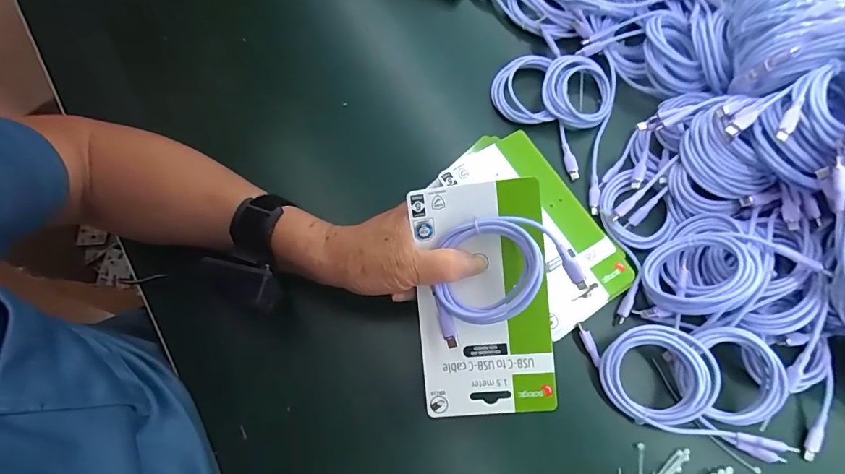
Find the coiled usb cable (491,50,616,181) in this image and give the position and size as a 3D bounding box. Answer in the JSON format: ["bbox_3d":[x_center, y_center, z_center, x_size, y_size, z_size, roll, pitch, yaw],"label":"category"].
[{"bbox_3d":[0.137,-0.149,0.467,0.120,0.025,0.130,31,74,9],"label":"coiled usb cable"}]

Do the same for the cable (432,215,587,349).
[{"bbox_3d":[0.053,0.027,0.335,0.109,0.038,0.082,-32,79,18],"label":"cable"}]

